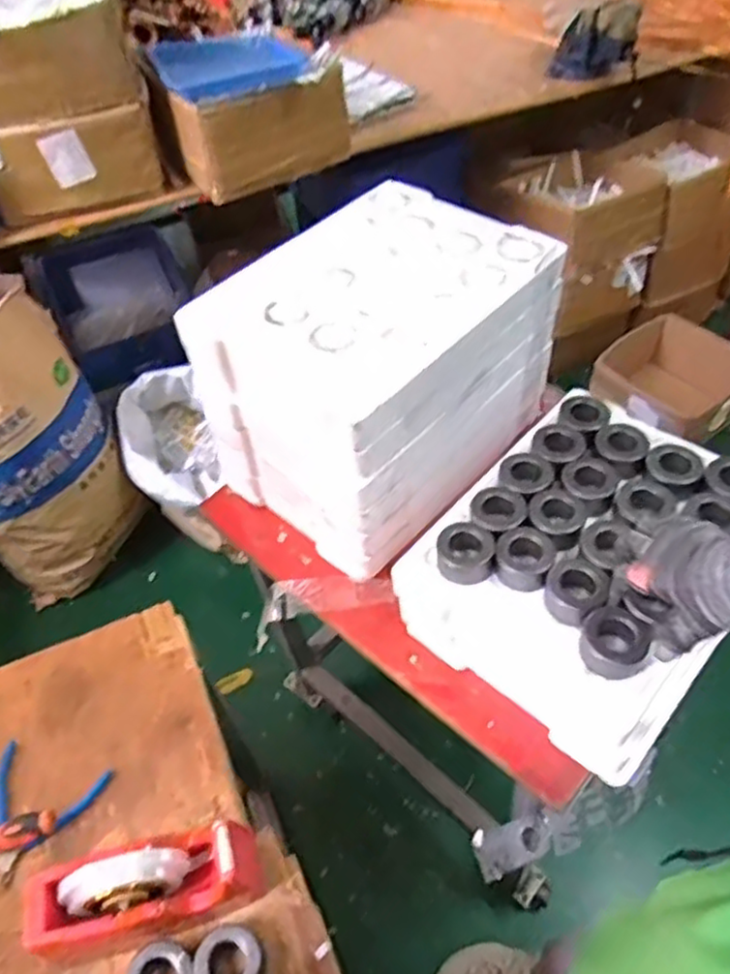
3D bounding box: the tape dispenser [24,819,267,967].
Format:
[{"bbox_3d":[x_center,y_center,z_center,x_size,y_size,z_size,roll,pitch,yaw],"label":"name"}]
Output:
[{"bbox_3d":[-0.207,0.384,0.658,0.205,0.120,0.079,-17,51,-10],"label":"tape dispenser"}]

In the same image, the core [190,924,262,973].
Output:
[{"bbox_3d":[-0.127,0.447,0.646,0.062,0.038,0.061,-2,50,2],"label":"core"}]

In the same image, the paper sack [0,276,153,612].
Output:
[{"bbox_3d":[-0.775,-0.084,1.535,0.391,0.620,0.333,-34,56,-22],"label":"paper sack"}]

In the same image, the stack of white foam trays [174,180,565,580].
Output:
[{"bbox_3d":[0.025,-0.147,0.893,0.297,0.274,0.366,34,60,27],"label":"stack of white foam trays"}]

